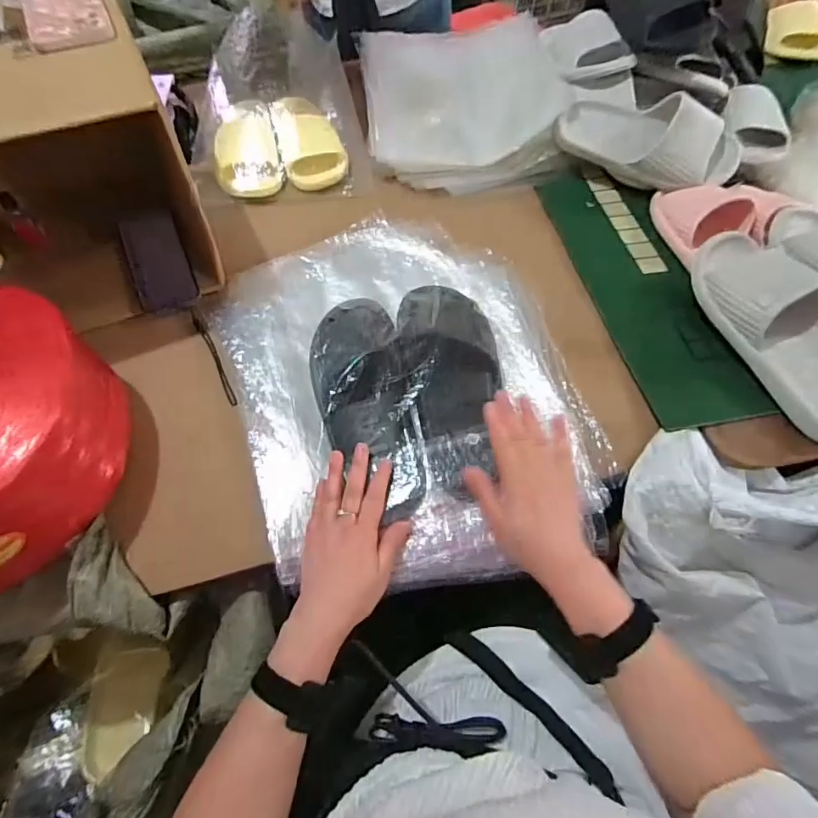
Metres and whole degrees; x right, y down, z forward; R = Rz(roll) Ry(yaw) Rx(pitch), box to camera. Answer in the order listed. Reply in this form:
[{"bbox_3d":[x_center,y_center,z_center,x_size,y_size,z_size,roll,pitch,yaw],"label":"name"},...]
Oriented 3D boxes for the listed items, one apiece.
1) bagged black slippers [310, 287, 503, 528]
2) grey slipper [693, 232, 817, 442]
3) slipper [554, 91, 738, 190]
[{"bbox_3d":[0.001,-0.036,0.536,0.205,0.068,0.263,-14,62,-7],"label":"bagged black slippers"},{"bbox_3d":[0.447,-0.099,0.568,0.099,0.080,0.285,-21,75,-11],"label":"grey slipper"},{"bbox_3d":[0.363,-0.407,0.724,0.269,0.092,0.100,20,63,11],"label":"slipper"}]

